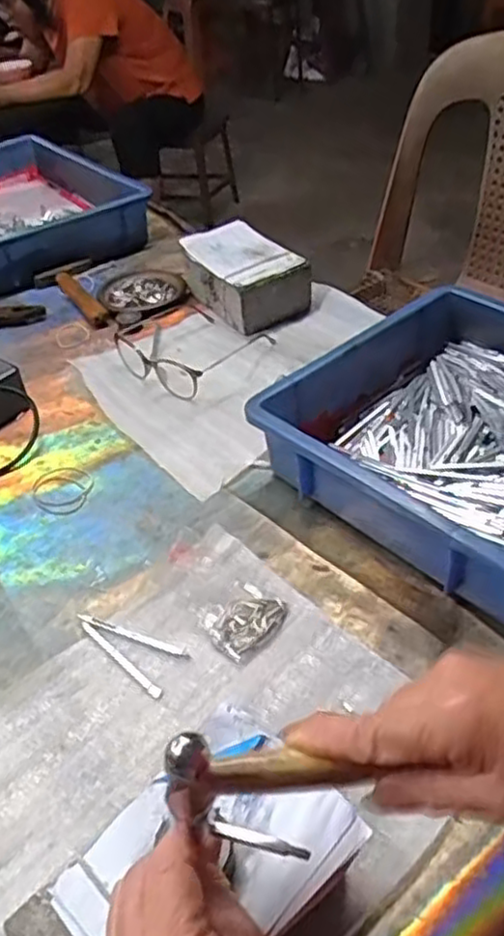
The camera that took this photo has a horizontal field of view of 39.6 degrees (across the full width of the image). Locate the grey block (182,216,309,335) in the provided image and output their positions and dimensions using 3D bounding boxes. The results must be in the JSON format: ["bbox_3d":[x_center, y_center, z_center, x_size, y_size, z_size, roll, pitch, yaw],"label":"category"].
[{"bbox_3d":[-0.010,-0.244,0.871,0.103,0.071,0.154,-25,44,-21],"label":"grey block"}]

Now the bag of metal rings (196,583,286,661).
[{"bbox_3d":[-0.004,0.109,0.515,0.060,0.019,0.048,-27,45,-23],"label":"bag of metal rings"}]

